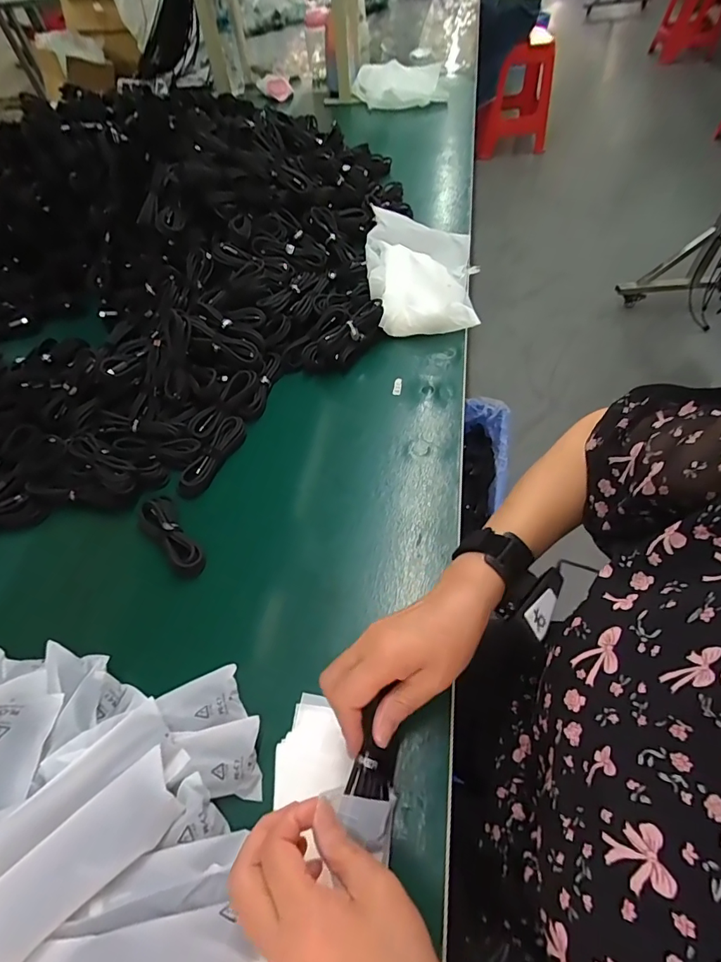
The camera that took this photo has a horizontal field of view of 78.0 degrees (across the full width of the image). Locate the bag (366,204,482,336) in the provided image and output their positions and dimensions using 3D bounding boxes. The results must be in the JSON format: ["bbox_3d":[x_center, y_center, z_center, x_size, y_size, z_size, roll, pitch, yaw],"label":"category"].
[{"bbox_3d":[0.096,-0.317,0.685,0.165,0.071,0.240,-4,55,2],"label":"bag"}]

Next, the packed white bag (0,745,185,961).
[{"bbox_3d":[-0.181,0.242,0.268,0.042,0.029,0.151,27,25,22],"label":"packed white bag"}]

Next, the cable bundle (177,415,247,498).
[{"bbox_3d":[-0.176,-0.030,0.536,0.029,0.020,0.115,17,59,16],"label":"cable bundle"}]

